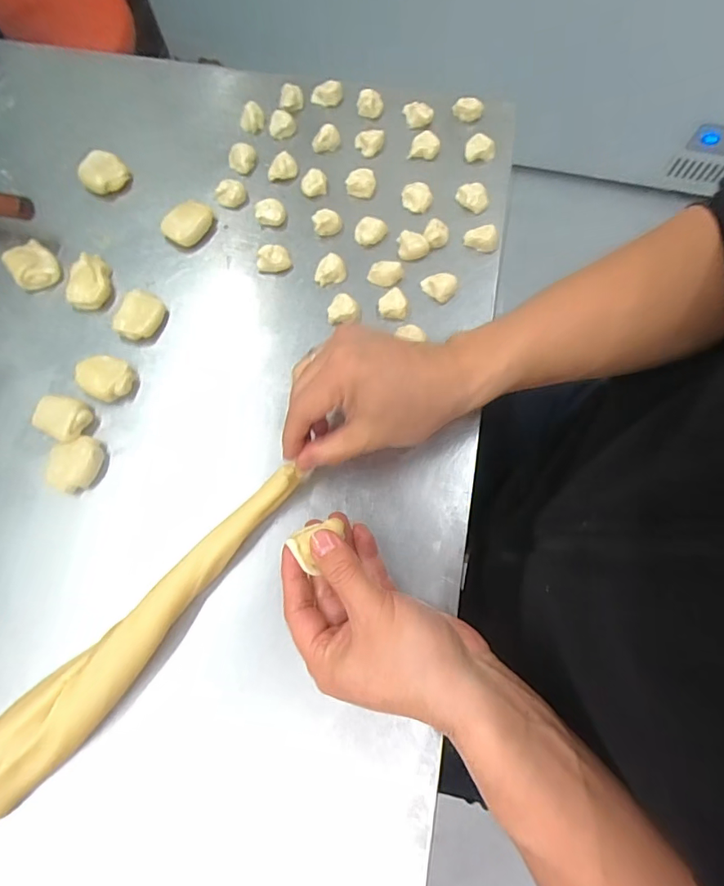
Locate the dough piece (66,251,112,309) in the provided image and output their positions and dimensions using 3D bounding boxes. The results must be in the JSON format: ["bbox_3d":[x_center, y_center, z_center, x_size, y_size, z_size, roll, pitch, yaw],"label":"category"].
[{"bbox_3d":[-0.242,-0.148,0.431,0.035,0.014,0.053,7,74,3],"label":"dough piece"}]

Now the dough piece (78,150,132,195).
[{"bbox_3d":[-0.250,-0.261,0.462,0.042,0.017,0.037,-38,77,-10],"label":"dough piece"}]

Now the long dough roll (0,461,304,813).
[{"bbox_3d":[-0.153,0.127,0.329,0.044,0.024,0.296,41,75,11],"label":"long dough roll"}]

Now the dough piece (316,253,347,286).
[{"bbox_3d":[-0.029,-0.157,0.432,0.028,0.011,0.023,-12,74,-3],"label":"dough piece"}]

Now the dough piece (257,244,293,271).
[{"bbox_3d":[-0.081,-0.169,0.434,0.031,0.016,0.020,-13,74,-3],"label":"dough piece"}]

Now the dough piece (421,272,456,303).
[{"bbox_3d":[0.070,-0.141,0.424,0.029,0.011,0.024,36,77,10],"label":"dough piece"}]

